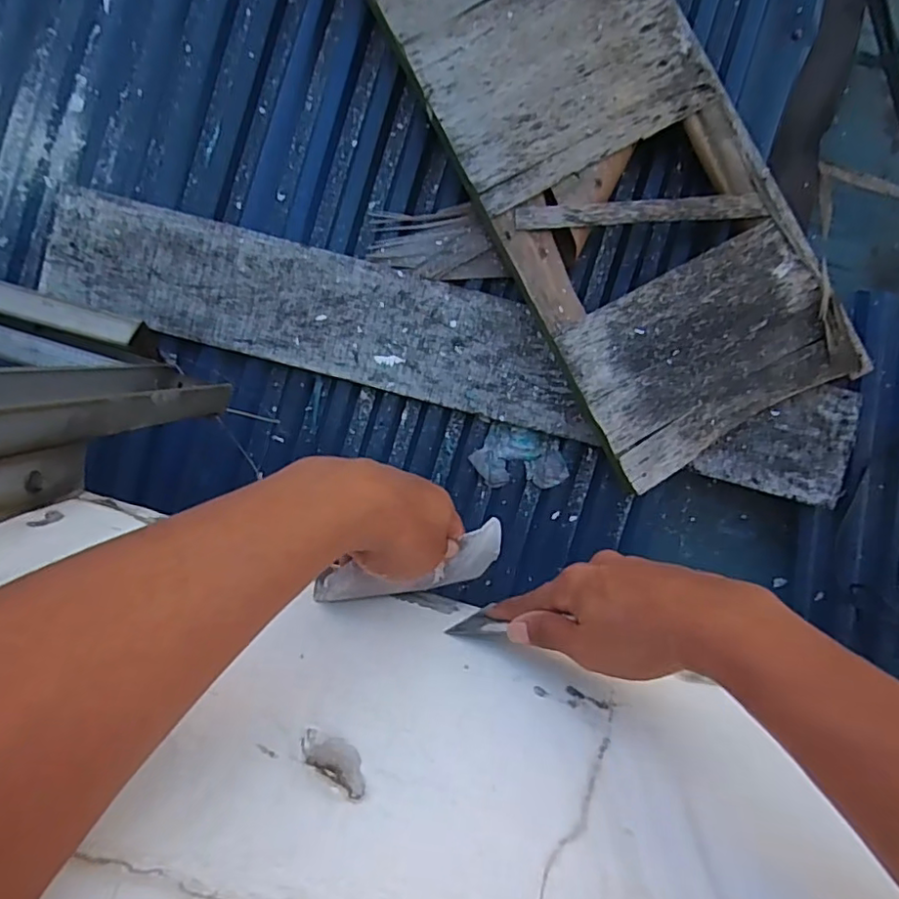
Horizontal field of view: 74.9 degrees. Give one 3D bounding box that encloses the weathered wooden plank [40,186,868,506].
[{"bbox_3d":[0.007,-0.170,0.956,1.301,0.028,0.193,15,98,0],"label":"weathered wooden plank"}]

